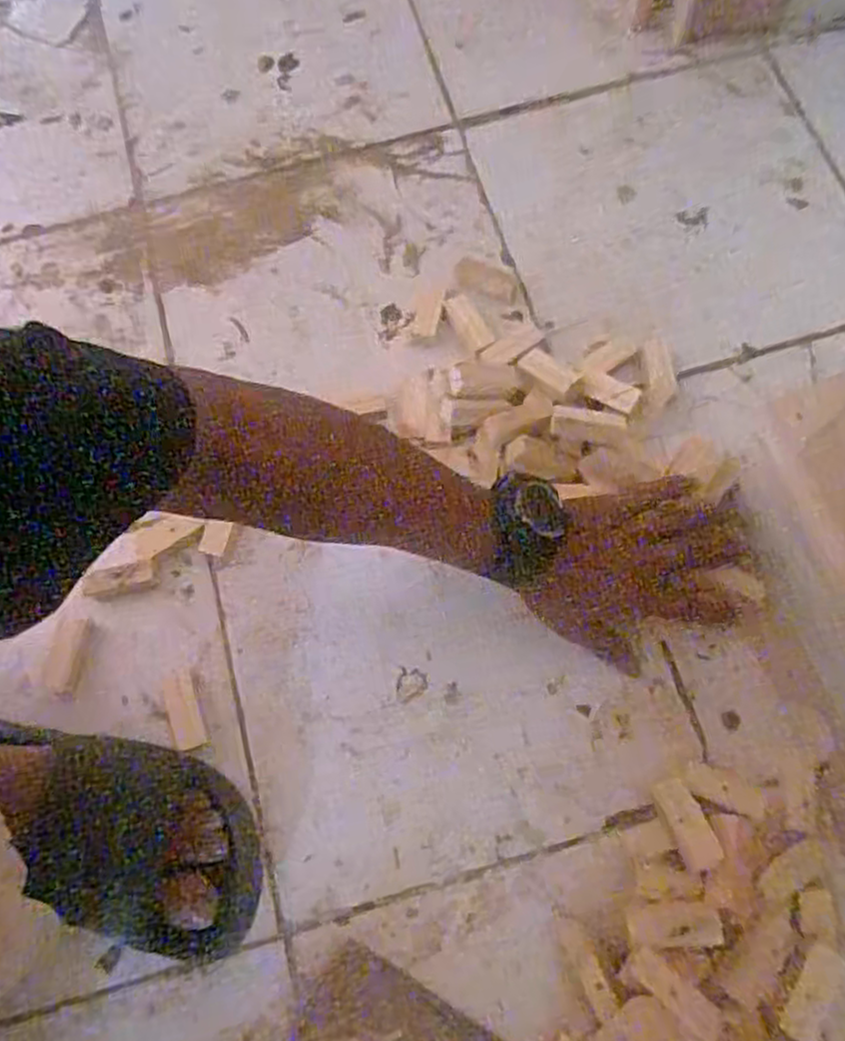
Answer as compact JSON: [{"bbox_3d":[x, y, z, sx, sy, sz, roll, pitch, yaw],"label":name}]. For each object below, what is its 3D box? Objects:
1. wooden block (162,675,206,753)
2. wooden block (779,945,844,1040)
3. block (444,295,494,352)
[{"bbox_3d":[-0.171,0.138,0.510,0.022,0.006,0.053,-20,72,-5],"label":"wooden block"},{"bbox_3d":[0.222,0.269,0.408,0.022,0.010,0.053,37,76,13],"label":"wooden block"},{"bbox_3d":[0.038,-0.161,0.583,0.021,0.010,0.059,-25,73,-6],"label":"block"}]

